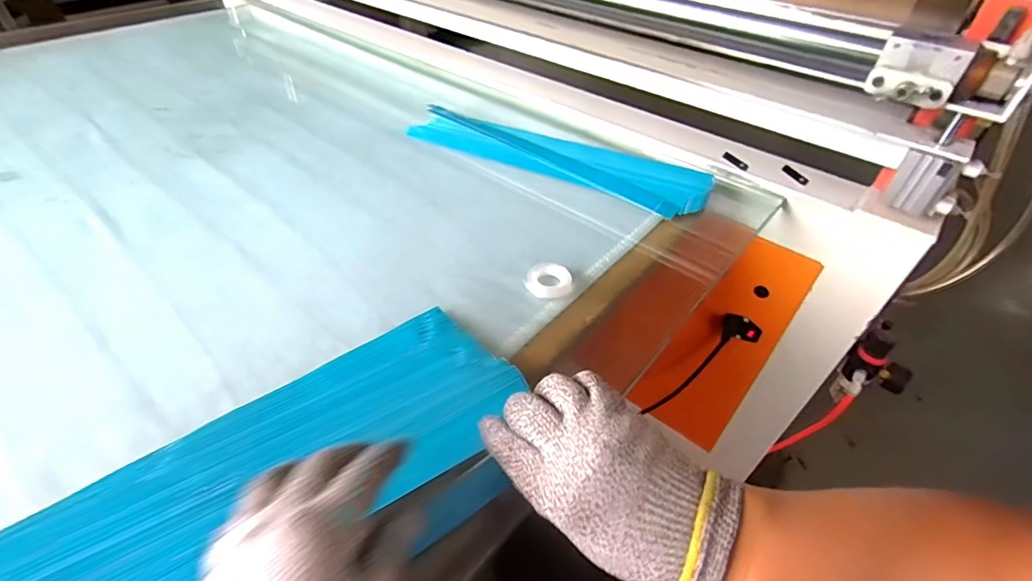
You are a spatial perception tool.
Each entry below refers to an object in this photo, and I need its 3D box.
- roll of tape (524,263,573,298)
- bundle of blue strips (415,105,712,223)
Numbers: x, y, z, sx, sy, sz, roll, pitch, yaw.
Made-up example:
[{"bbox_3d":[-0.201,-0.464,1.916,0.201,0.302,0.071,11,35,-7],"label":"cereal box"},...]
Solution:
[{"bbox_3d":[0.033,-0.010,0.475,0.041,0.013,0.042,2,44,-2],"label":"roll of tape"},{"bbox_3d":[0.048,-0.183,0.655,0.410,0.020,0.110,21,47,16],"label":"bundle of blue strips"}]

